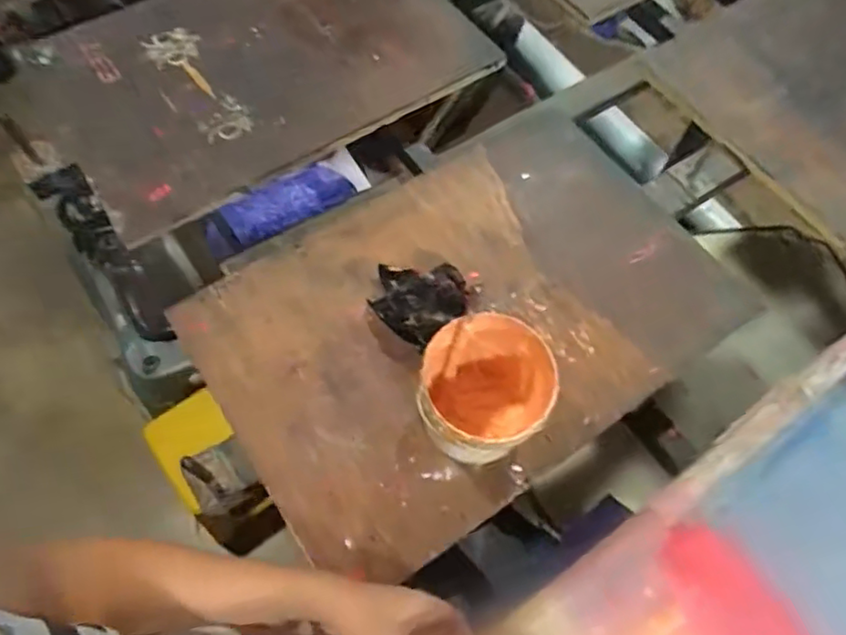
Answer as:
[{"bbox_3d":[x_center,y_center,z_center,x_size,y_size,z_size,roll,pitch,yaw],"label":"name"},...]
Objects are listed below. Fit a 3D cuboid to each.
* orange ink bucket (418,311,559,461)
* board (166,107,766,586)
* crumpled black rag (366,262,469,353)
[{"bbox_3d":[0.056,0.080,0.608,0.119,0.134,0.132,38,68,15],"label":"orange ink bucket"},{"bbox_3d":[0.058,-0.025,0.684,0.580,0.158,0.386,-31,70,-16],"label":"board"},{"bbox_3d":[-0.005,-0.019,0.698,0.103,0.068,0.094,7,64,0],"label":"crumpled black rag"}]

